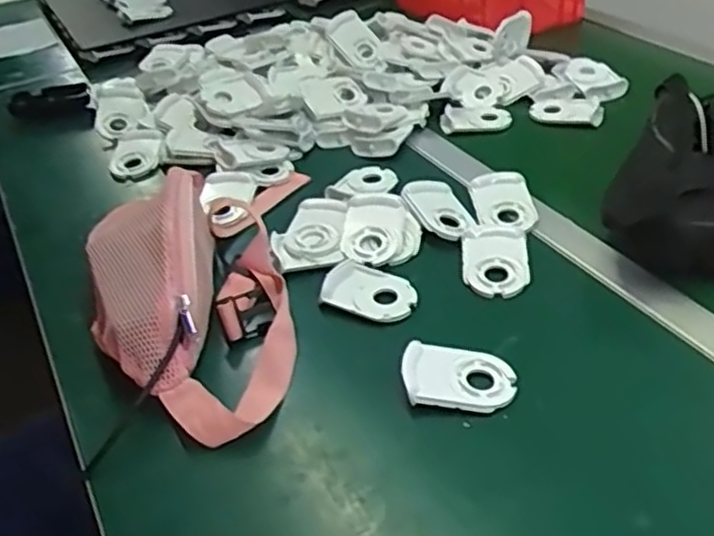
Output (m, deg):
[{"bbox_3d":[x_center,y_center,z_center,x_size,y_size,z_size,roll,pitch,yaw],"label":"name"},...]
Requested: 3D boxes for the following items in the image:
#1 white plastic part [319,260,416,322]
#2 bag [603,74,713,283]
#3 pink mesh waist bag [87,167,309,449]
[{"bbox_3d":[0.012,0.022,0.643,0.082,0.016,0.061,12,41,22],"label":"white plastic part"},{"bbox_3d":[0.325,-0.078,0.681,0.142,0.097,0.235,18,43,27],"label":"bag"},{"bbox_3d":[-0.145,-0.015,0.642,0.174,0.098,0.376,-7,37,-1],"label":"pink mesh waist bag"}]

